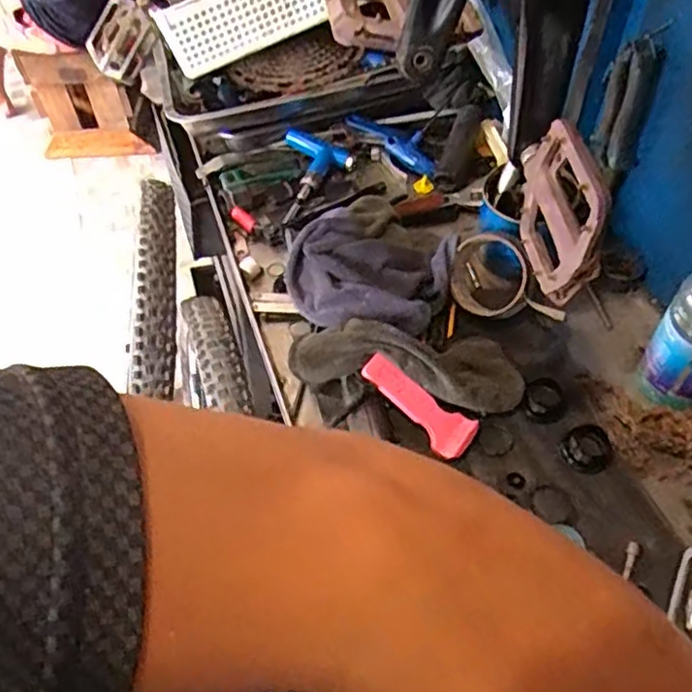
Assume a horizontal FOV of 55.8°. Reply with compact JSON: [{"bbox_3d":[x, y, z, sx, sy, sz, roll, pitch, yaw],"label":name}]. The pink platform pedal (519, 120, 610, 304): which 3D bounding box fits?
[{"bbox_3d":[0.143,-0.091,0.442,0.021,0.100,0.104,-6,53,-2],"label":"pink platform pedal"}]

